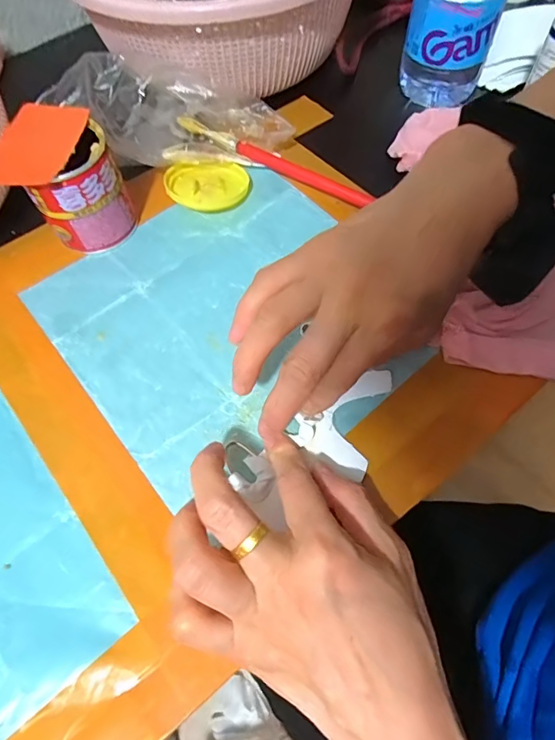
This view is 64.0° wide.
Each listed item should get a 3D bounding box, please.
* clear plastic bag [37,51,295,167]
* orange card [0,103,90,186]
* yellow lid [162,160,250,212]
[{"bbox_3d":[-0.083,-0.206,0.365,0.184,0.050,0.074,5,61,-13],"label":"clear plastic bag"},{"bbox_3d":[-0.160,-0.152,0.297,0.048,0.005,0.079,7,62,-4],"label":"orange card"},{"bbox_3d":[-0.056,-0.149,0.360,0.065,0.017,0.054,-6,62,-1],"label":"yellow lid"}]

